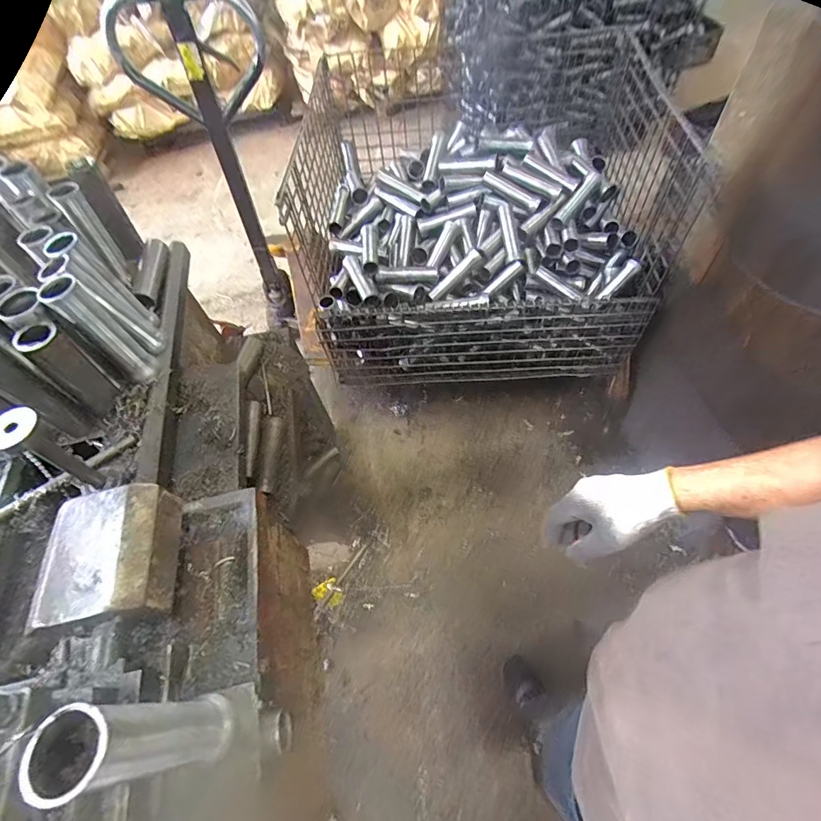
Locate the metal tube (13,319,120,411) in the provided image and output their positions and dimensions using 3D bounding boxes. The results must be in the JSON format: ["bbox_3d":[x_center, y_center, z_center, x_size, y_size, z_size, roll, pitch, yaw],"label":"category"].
[{"bbox_3d":[-0.497,-0.064,0.643,0.051,0.143,0.060,36,70,24],"label":"metal tube"}]

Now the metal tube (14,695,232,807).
[{"bbox_3d":[-0.209,0.259,0.349,0.054,0.183,0.047,-10,59,1],"label":"metal tube"}]

